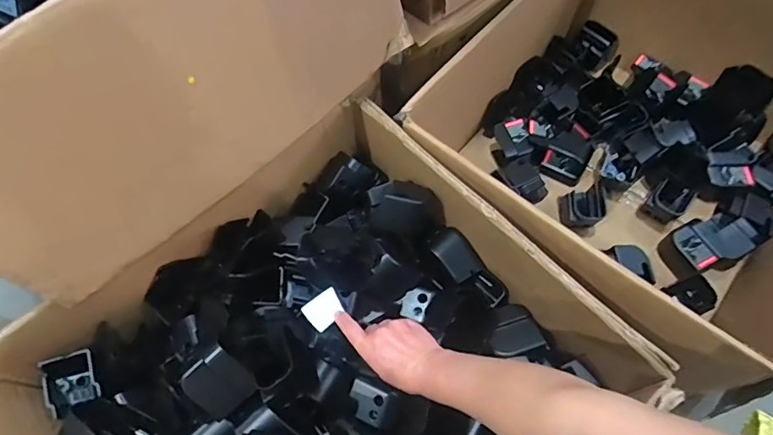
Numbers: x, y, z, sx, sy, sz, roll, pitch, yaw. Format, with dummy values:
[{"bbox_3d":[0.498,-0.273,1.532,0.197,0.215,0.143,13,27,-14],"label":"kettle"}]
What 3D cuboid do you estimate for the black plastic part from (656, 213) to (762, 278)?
[{"bbox_3d":[0.535,0.044,0.800,0.150,0.050,0.086,-21,65,-7],"label":"black plastic part"}]

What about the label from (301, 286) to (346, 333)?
[{"bbox_3d":[-0.073,0.110,0.572,0.039,0.009,0.049,43,48,15],"label":"label"}]

